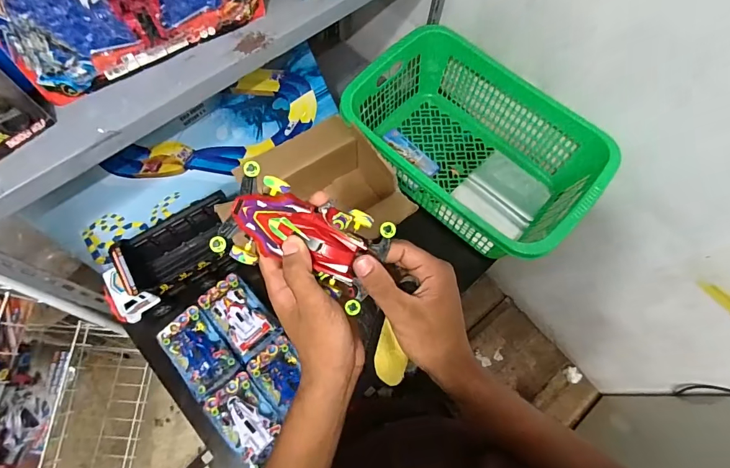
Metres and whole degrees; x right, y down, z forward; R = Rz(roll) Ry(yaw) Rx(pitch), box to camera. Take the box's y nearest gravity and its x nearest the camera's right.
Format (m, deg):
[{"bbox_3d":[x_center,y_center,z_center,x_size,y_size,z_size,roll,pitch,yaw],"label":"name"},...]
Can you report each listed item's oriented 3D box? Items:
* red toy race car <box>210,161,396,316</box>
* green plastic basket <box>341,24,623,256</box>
[{"bbox_3d":[-0.053,0.003,0.339,0.137,0.041,0.075,22,70,7],"label":"red toy race car"},{"bbox_3d":[0.246,-0.197,0.922,0.381,0.207,0.529,-42,75,-15],"label":"green plastic basket"}]

